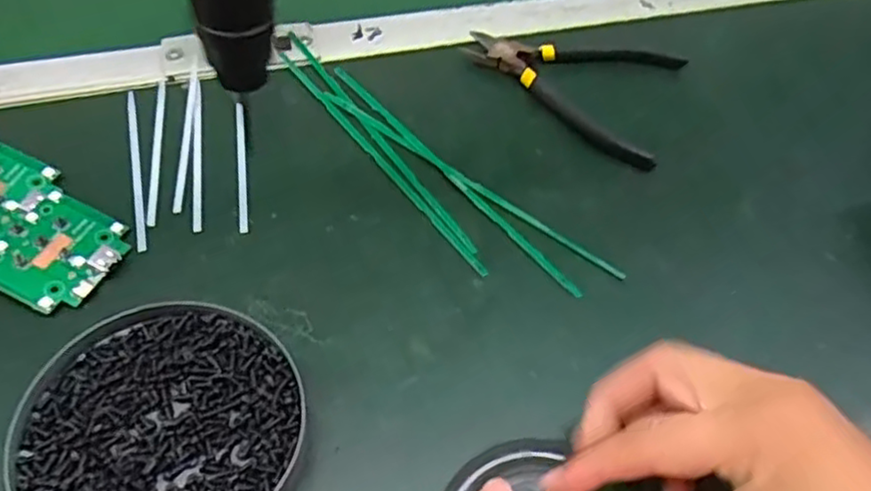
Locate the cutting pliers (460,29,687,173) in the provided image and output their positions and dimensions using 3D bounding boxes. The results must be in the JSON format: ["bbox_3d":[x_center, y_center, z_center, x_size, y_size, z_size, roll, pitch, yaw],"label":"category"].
[{"bbox_3d":[0.088,-0.111,0.464,0.141,0.011,0.117,18,53,8],"label":"cutting pliers"}]

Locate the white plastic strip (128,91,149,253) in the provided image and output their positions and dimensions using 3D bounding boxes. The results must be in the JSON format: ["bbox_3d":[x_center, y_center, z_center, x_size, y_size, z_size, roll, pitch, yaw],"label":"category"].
[{"bbox_3d":[-0.170,-0.047,0.390,0.006,0.004,0.125,-11,55,-14],"label":"white plastic strip"}]

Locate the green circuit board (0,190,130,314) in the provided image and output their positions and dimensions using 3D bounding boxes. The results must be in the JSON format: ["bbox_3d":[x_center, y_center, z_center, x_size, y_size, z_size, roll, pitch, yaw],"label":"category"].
[{"bbox_3d":[-0.192,0.002,0.344,0.062,0.011,0.059,22,54,10],"label":"green circuit board"}]

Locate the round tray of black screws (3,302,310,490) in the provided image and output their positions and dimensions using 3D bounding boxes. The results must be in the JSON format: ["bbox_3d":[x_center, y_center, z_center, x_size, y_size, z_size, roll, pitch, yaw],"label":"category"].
[{"bbox_3d":[-0.113,0.077,0.289,0.108,0.020,0.117,3,52,-4],"label":"round tray of black screws"}]

